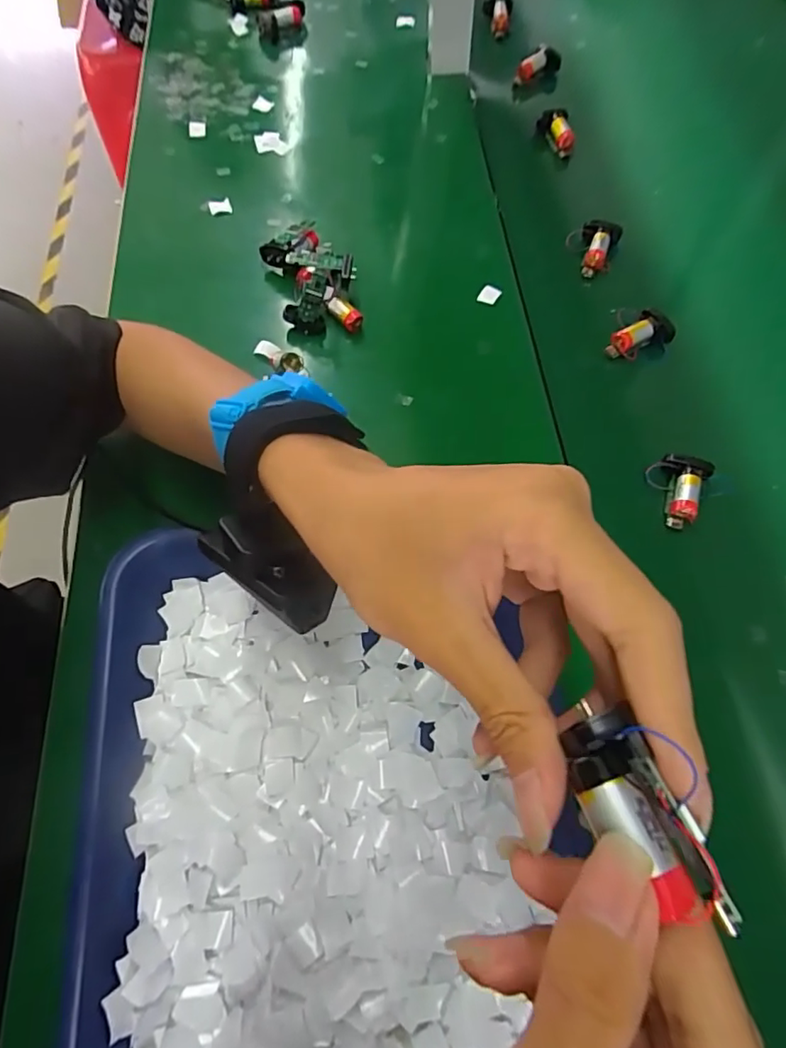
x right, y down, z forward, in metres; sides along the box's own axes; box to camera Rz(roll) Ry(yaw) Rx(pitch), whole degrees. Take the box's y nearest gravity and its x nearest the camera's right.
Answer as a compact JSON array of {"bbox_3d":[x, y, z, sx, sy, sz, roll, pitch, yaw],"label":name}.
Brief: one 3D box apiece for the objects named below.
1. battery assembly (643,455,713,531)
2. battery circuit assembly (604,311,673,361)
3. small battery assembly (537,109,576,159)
[{"bbox_3d":[0.196,-0.026,0.386,0.038,0.021,0.051,26,70,12],"label":"battery assembly"},{"bbox_3d":[0.197,-0.146,0.444,0.046,0.028,0.033,-34,70,-13],"label":"battery circuit assembly"},{"bbox_3d":[0.165,-0.393,0.555,0.025,0.023,0.044,-13,67,-4],"label":"small battery assembly"}]

